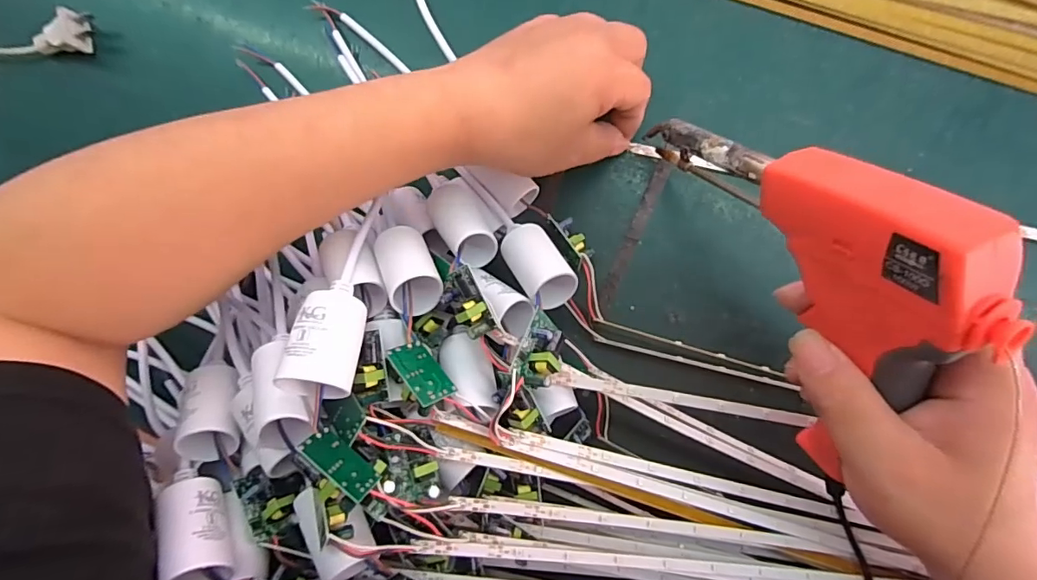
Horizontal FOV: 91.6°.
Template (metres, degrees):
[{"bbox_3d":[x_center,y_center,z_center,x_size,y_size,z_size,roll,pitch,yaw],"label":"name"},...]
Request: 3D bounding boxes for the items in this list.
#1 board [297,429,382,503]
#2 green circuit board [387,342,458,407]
[{"bbox_3d":[-0.076,0.075,0.216,0.034,0.024,0.004,40,105,-4],"label":"board"},{"bbox_3d":[-0.046,0.039,0.239,0.033,0.021,0.004,49,130,27],"label":"green circuit board"}]

